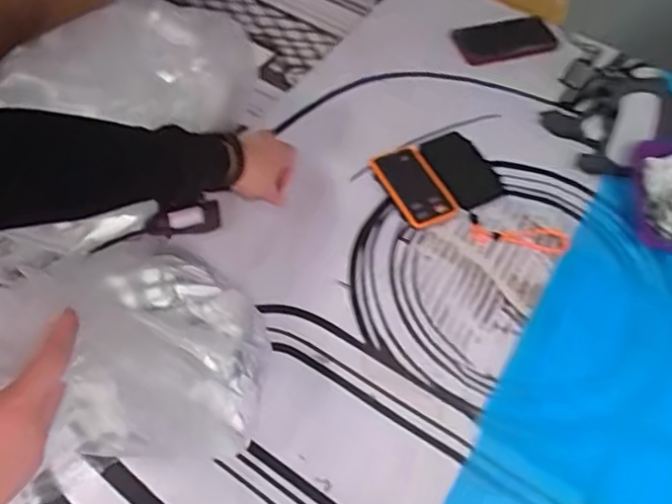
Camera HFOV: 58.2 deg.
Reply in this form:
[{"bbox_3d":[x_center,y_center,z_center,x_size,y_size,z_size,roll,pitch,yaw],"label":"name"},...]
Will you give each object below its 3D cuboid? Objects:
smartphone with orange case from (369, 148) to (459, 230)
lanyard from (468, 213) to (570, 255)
[{"bbox_3d":[0.100,-0.087,0.782,0.077,0.013,0.128,-20,60,-18],"label":"smartphone with orange case"},{"bbox_3d":[0.230,-0.020,0.749,0.128,0.014,0.041,13,56,4],"label":"lanyard"}]

